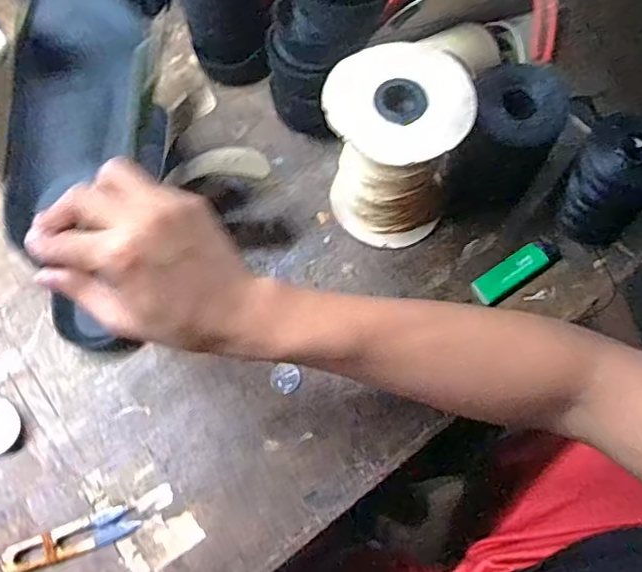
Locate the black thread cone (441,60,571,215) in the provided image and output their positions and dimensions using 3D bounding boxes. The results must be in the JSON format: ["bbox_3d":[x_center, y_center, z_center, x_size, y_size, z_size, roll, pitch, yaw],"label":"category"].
[{"bbox_3d":[0.148,-0.127,0.495,0.086,0.114,0.083,-2,70,1],"label":"black thread cone"}]

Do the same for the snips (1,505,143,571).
[{"bbox_3d":[-0.192,0.196,0.446,0.101,0.010,0.025,-20,72,-7],"label":"snips"}]

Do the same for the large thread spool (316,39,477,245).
[{"bbox_3d":[0.055,-0.111,0.474,0.101,0.146,0.105,0,70,1],"label":"large thread spool"}]

